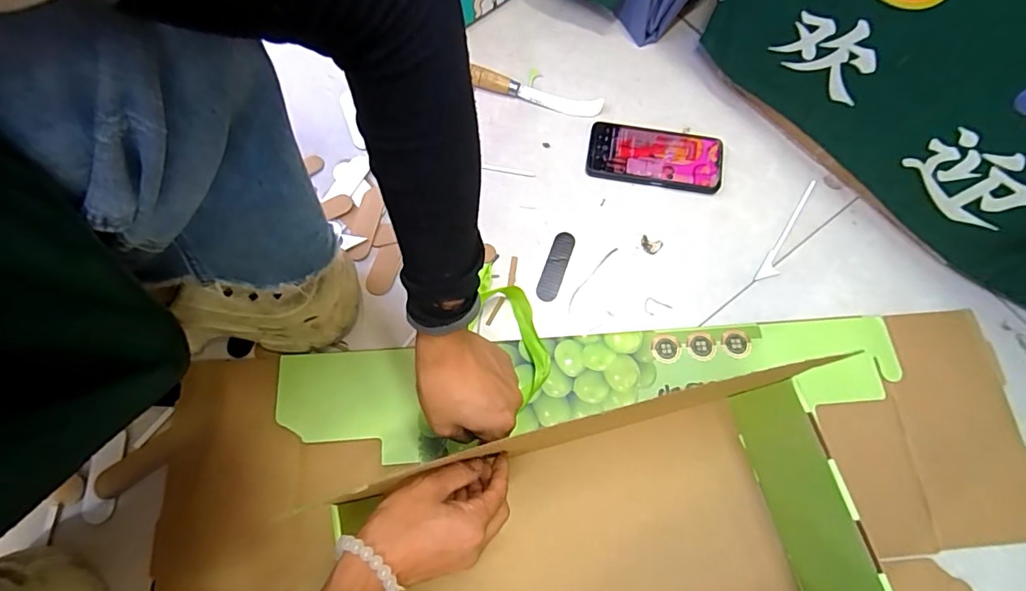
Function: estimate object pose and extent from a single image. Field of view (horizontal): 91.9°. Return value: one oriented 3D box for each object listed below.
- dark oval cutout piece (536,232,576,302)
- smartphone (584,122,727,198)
[{"bbox_3d":[0.050,-0.034,0.581,0.025,0.004,0.091,18,66,8],"label":"dark oval cutout piece"},{"bbox_3d":[0.178,-0.174,0.623,0.165,0.013,0.082,12,71,3],"label":"smartphone"}]

